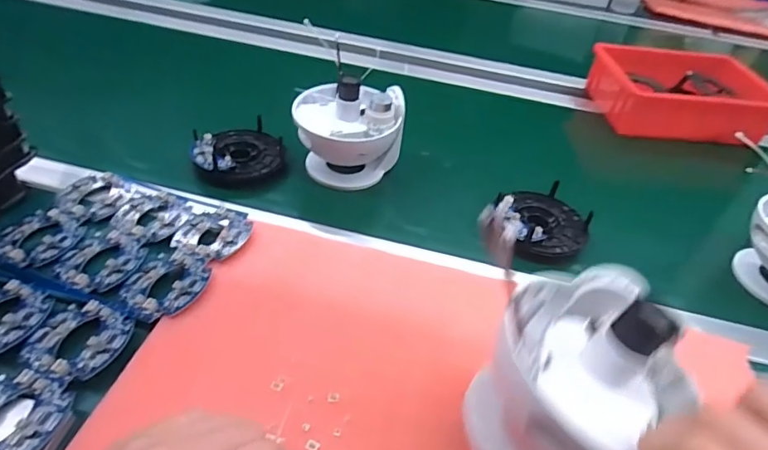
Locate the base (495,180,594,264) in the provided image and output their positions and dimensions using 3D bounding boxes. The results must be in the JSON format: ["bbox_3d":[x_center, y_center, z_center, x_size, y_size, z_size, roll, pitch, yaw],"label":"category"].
[{"bbox_3d":[0.169,-0.005,0.513,0.099,0.028,0.099,2,40,-2],"label":"base"}]

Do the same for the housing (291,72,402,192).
[{"bbox_3d":[-0.038,-0.104,0.552,0.116,0.124,0.096,1,40,-3],"label":"housing"}]

